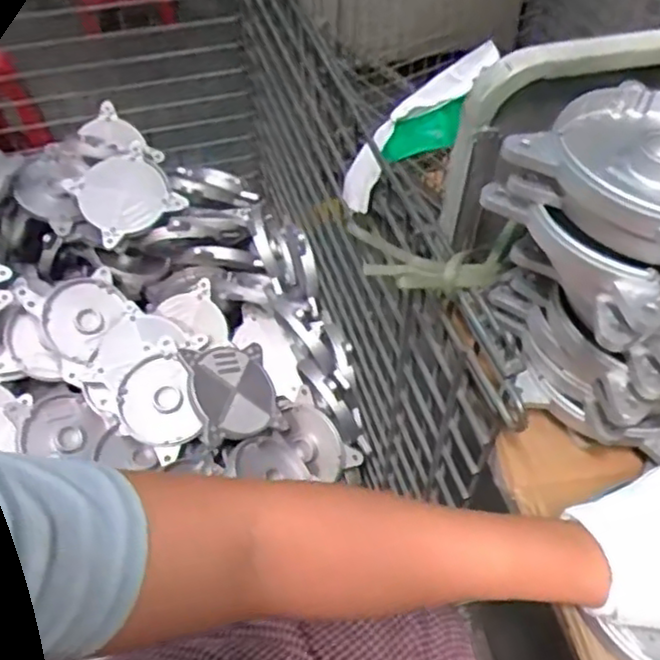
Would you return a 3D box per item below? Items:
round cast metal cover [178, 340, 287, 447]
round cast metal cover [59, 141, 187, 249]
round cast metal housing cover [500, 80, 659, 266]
[{"bbox_3d":[-0.138,0.090,1.002,0.132,0.029,0.139,-8,69,-45],"label":"round cast metal cover"},{"bbox_3d":[-0.321,-0.215,1.071,0.146,0.047,0.140,-38,77,-9],"label":"round cast metal cover"},{"bbox_3d":[0.215,-0.101,0.436,0.161,0.039,0.148,0,51,0],"label":"round cast metal housing cover"}]

